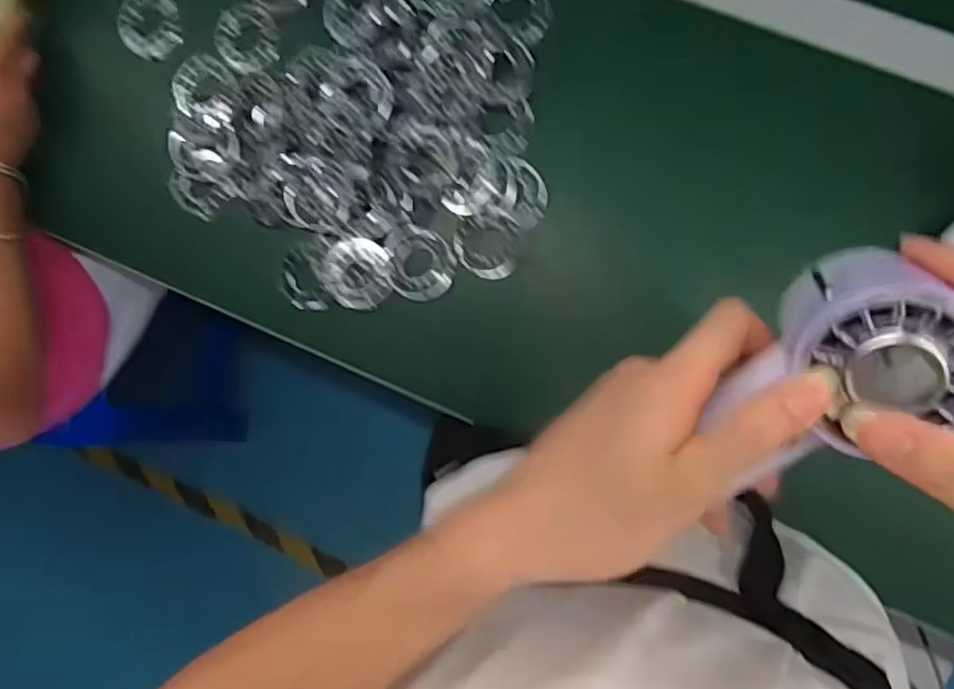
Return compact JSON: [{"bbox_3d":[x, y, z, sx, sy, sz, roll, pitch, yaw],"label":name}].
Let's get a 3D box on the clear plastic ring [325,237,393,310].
[{"bbox_3d":[-0.104,-0.061,0.616,0.058,0.008,0.060,0,88,9],"label":"clear plastic ring"}]

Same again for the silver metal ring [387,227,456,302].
[{"bbox_3d":[-0.049,-0.070,0.615,0.059,0.010,0.061,0,88,9],"label":"silver metal ring"}]

